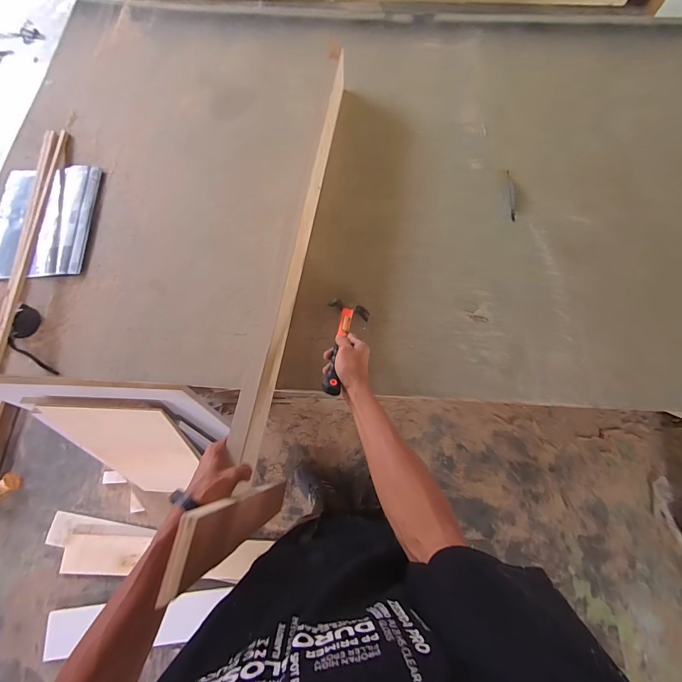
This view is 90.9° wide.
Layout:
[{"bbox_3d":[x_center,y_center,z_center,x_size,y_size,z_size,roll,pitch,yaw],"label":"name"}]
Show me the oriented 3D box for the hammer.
[{"bbox_3d":[0.008,0.003,0.642,0.084,0.032,0.252,5,38,3],"label":"hammer"}]

